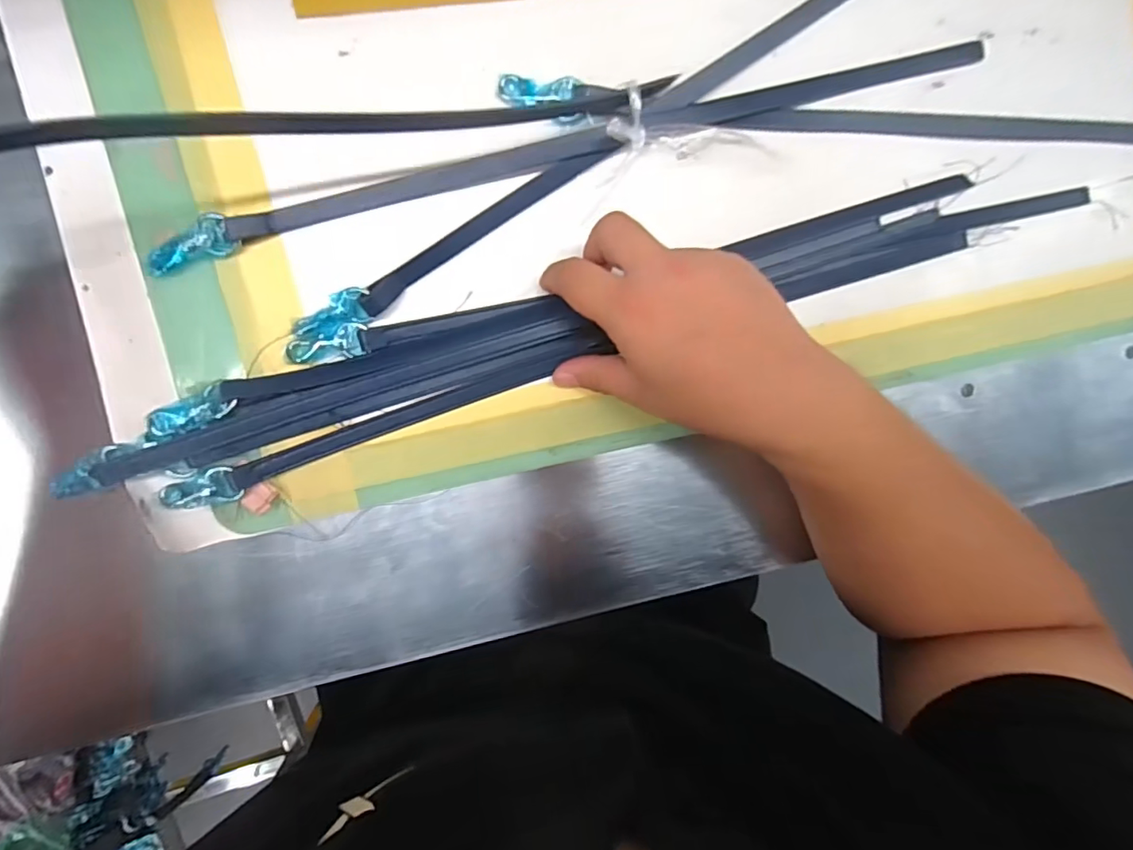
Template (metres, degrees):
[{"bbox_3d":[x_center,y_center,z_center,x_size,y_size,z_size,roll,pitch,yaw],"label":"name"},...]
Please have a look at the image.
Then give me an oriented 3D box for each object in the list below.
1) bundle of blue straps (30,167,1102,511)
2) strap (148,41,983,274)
[{"bbox_3d":[0.016,-0.060,0.330,0.585,0.022,0.062,-17,98,-5],"label":"bundle of blue straps"},{"bbox_3d":[0.014,-0.168,0.320,0.507,0.012,0.020,-17,97,-4],"label":"strap"}]

